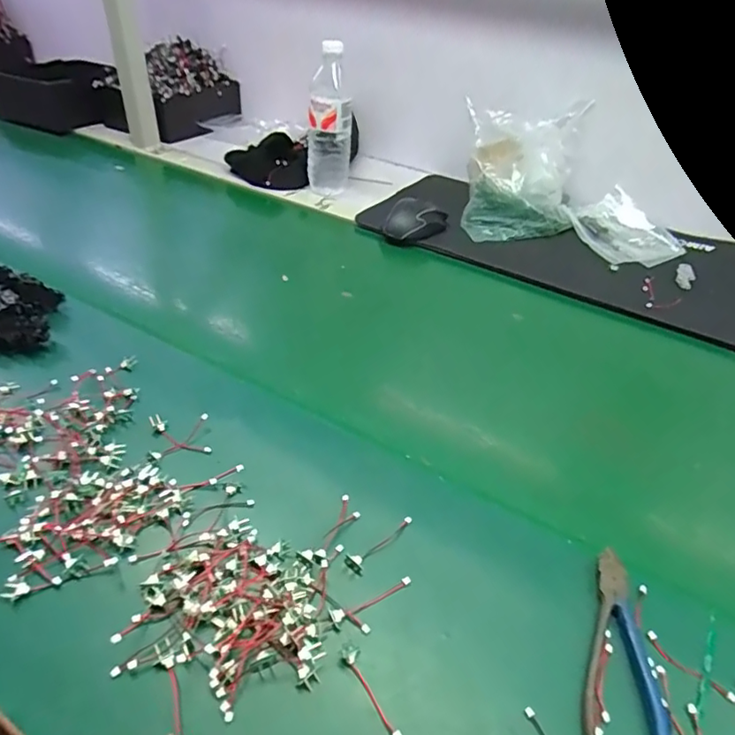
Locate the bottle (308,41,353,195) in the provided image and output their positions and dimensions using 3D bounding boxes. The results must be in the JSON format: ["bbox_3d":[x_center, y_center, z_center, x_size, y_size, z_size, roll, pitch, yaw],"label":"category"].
[{"bbox_3d":[-0.061,-0.400,0.890,0.070,0.219,0.061,2,40,-4],"label":"bottle"}]

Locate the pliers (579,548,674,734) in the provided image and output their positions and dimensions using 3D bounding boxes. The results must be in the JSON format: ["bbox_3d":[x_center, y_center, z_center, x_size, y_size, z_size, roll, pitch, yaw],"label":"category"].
[{"bbox_3d":[0.167,0.185,0.344,0.051,0.015,0.140,18,41,15],"label":"pliers"}]

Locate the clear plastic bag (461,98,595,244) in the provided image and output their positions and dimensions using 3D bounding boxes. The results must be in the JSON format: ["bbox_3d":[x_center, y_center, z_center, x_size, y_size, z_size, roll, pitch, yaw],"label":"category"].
[{"bbox_3d":[0.249,-0.308,0.861,0.192,0.135,0.189,2,40,-4],"label":"clear plastic bag"}]

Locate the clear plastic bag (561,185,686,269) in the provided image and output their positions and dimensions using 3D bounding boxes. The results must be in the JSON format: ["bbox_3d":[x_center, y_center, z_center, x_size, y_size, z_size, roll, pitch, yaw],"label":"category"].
[{"bbox_3d":[0.393,-0.222,0.852,0.146,0.042,0.181,-23,47,-30],"label":"clear plastic bag"}]

